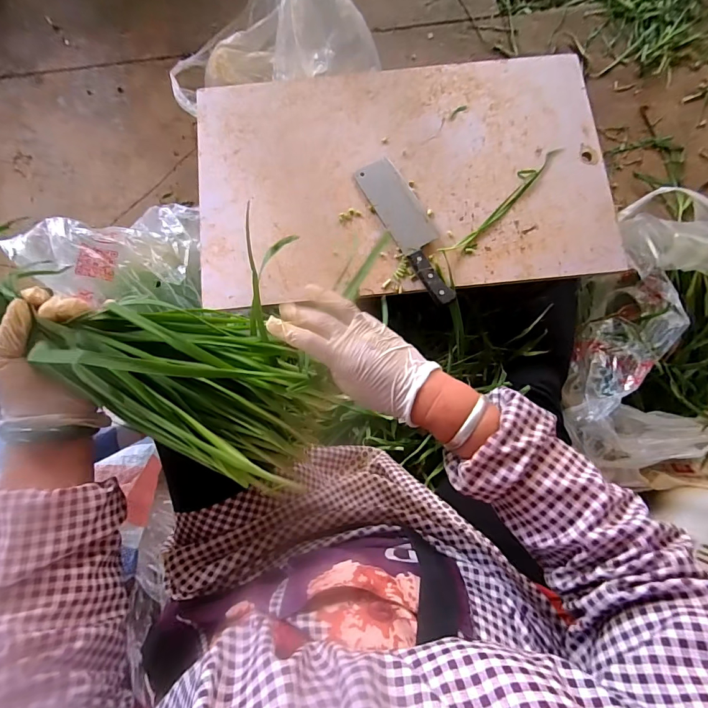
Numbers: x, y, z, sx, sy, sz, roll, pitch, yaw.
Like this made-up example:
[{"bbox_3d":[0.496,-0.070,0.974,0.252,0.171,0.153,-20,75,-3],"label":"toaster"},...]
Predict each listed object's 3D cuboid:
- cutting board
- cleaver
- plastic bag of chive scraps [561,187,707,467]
[{"bbox_3d":[0.081,-0.302,0.653,0.668,0.016,0.409,-6,78,-1],"label":"cutting board"},{"bbox_3d":[0.094,-0.200,0.619,0.070,0.022,0.263,-28,79,-6],"label":"cleaver"},{"bbox_3d":[0.624,-0.025,0.763,0.367,0.217,0.558,21,81,4],"label":"plastic bag of chive scraps"}]

